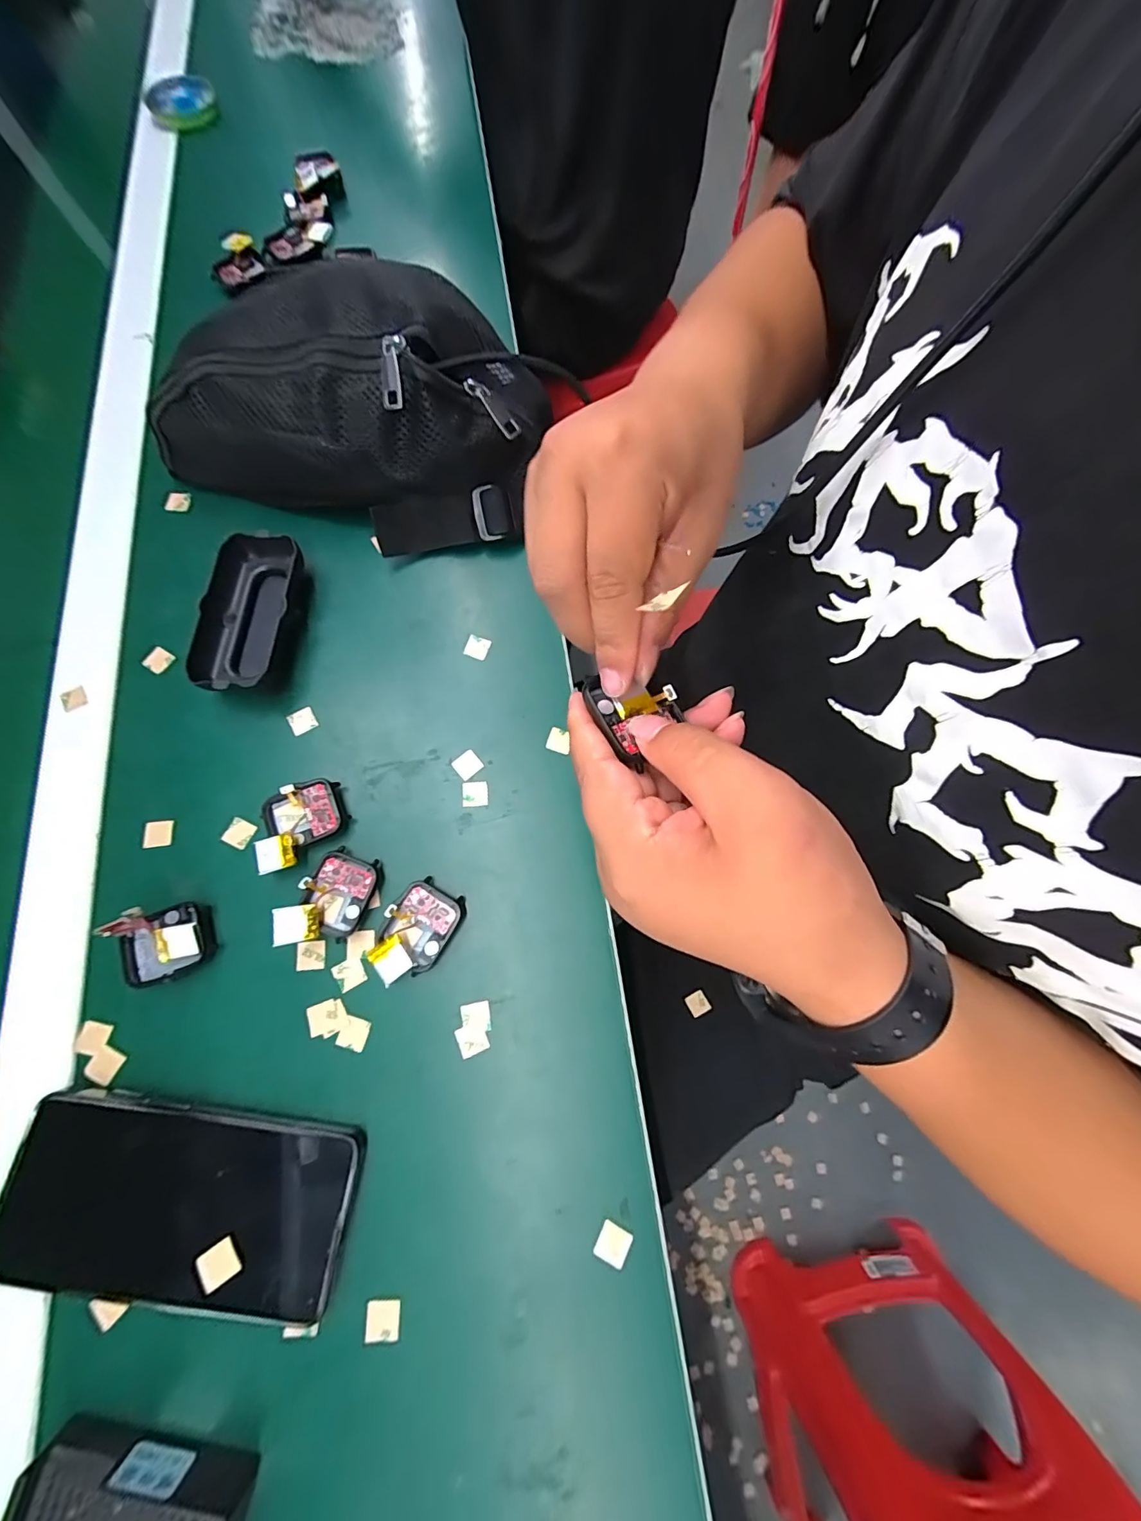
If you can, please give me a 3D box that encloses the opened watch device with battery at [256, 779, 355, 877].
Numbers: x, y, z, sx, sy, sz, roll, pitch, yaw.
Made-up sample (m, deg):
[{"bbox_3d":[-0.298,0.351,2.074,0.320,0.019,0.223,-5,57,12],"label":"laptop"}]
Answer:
[{"bbox_3d":[-0.162,0.037,0.292,0.051,0.015,0.045,-24,76,-8],"label":"opened watch device with battery"}]

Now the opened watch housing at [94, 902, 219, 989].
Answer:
[{"bbox_3d":[-0.229,0.102,0.274,0.047,0.015,0.043,-22,76,-8],"label":"opened watch housing"}]

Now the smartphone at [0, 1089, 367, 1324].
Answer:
[{"bbox_3d":[-0.192,0.216,0.241,0.162,0.017,0.078,6,74,0],"label":"smartphone"}]

